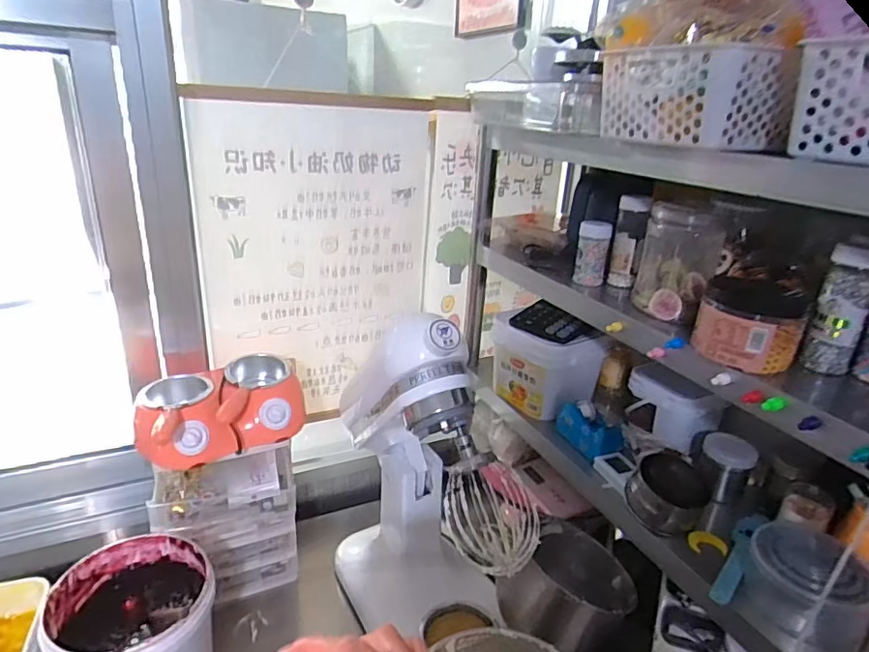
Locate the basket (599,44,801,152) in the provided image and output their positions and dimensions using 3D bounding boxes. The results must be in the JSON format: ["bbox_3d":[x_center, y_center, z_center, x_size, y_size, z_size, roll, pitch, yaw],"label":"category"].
[{"bbox_3d":[0.276,-0.246,0.587,0.106,0.089,0.172,-8,25,-26],"label":"basket"}]

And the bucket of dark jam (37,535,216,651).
[{"bbox_3d":[-0.402,0.420,0.736,0.187,0.158,0.213,-13,28,-35],"label":"bucket of dark jam"}]

